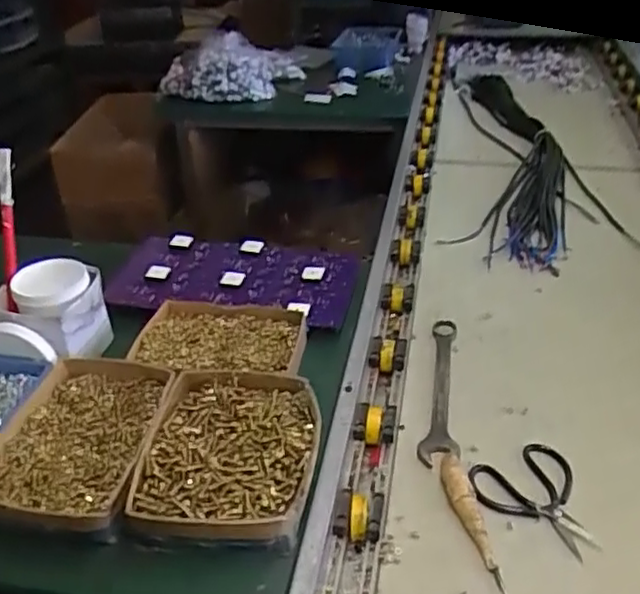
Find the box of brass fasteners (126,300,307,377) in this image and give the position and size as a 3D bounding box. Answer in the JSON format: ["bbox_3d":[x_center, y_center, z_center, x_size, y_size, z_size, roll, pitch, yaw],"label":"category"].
[{"bbox_3d":[-0.129,0.056,0.895,0.210,0.035,0.144,-1,34,3],"label":"box of brass fasteners"}]

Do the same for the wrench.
[{"bbox_3d":[0.172,0.126,0.972,0.051,0.022,0.300,3,34,8],"label":"wrench"}]

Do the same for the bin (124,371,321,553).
[{"bbox_3d":[-0.094,0.176,0.739,0.175,0.062,0.219,1,34,6],"label":"bin"}]

